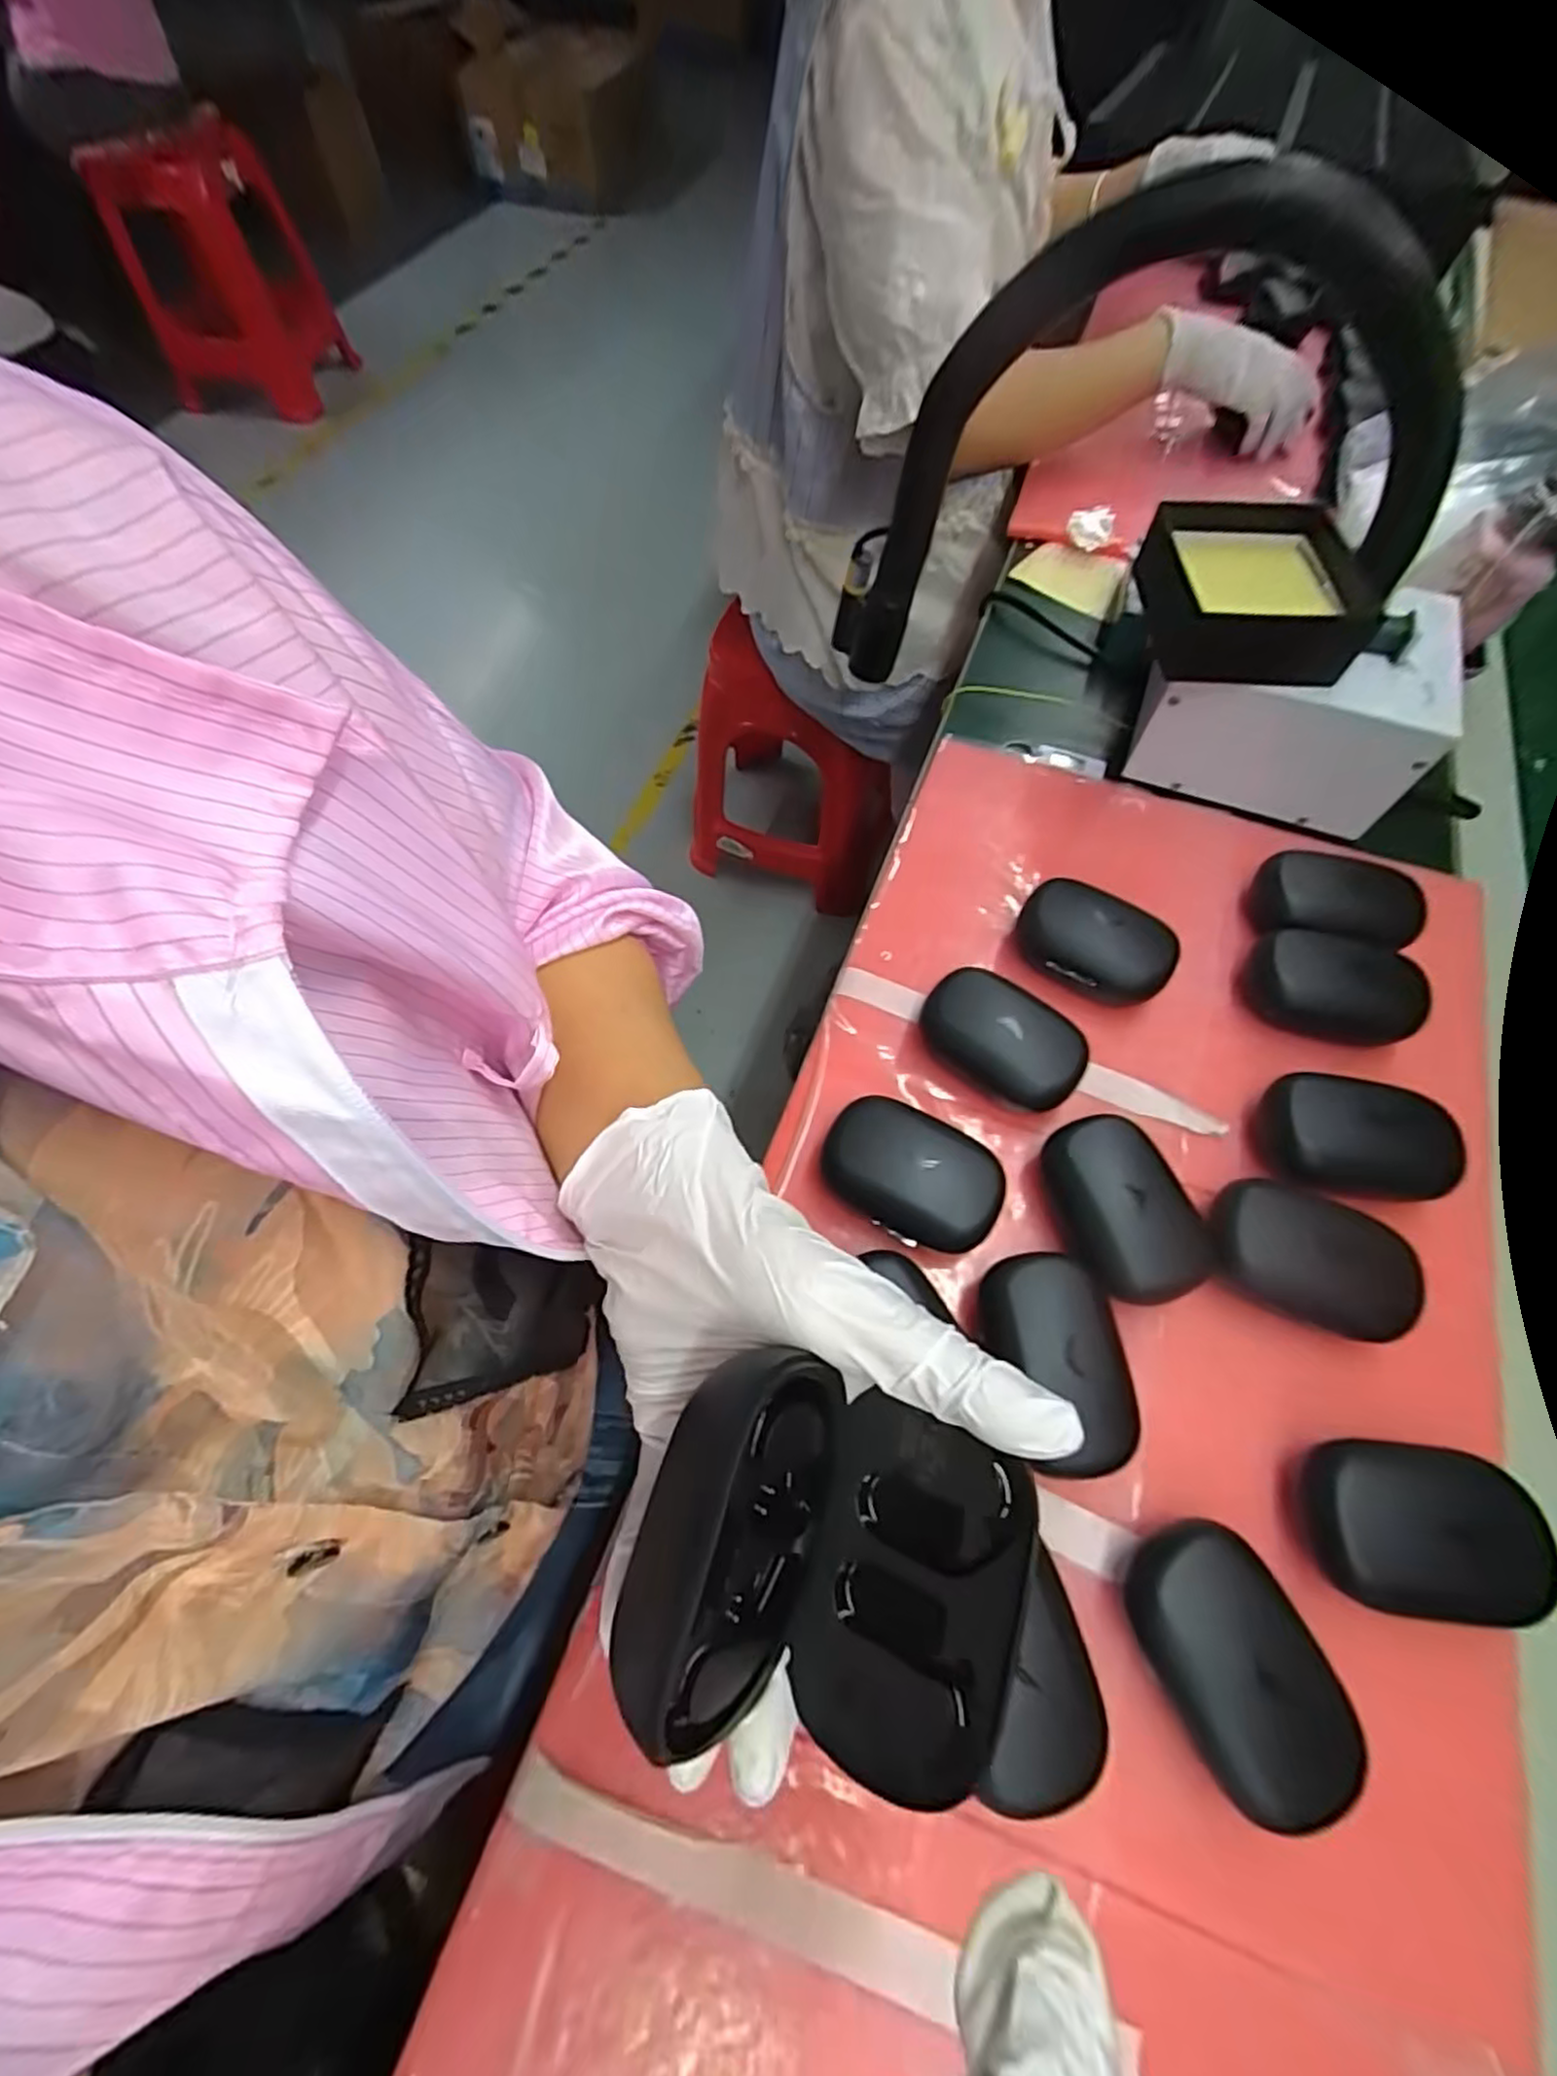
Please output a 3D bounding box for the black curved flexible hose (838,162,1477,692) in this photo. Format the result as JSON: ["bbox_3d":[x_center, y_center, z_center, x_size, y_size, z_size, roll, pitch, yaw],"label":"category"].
[{"bbox_3d":[0.208,-0.310,0.424,0.321,0.253,0.150,37,69,15],"label":"black curved flexible hose"}]

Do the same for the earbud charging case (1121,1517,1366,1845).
[{"bbox_3d":[0.166,0.228,0.266,0.054,0.034,0.084,-23,67,-12],"label":"earbud charging case"}]

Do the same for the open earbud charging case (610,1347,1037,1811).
[{"bbox_3d":[0.015,0.130,0.176,0.090,0.049,0.078,18,65,10],"label":"open earbud charging case"}]

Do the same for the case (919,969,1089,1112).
[{"bbox_3d":[0.118,0.001,0.381,0.086,0.038,0.054,37,69,16],"label":"case"}]

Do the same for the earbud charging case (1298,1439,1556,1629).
[{"bbox_3d":[0.249,0.191,0.281,0.079,0.037,0.057,5,64,1],"label":"earbud charging case"}]

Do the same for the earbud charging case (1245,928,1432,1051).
[{"bbox_3d":[0.304,-0.026,0.396,0.082,0.033,0.046,21,65,12],"label":"earbud charging case"}]

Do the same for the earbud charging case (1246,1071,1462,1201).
[{"bbox_3d":[0.285,0.051,0.357,0.081,0.030,0.054,10,64,4],"label":"earbud charging case"}]

